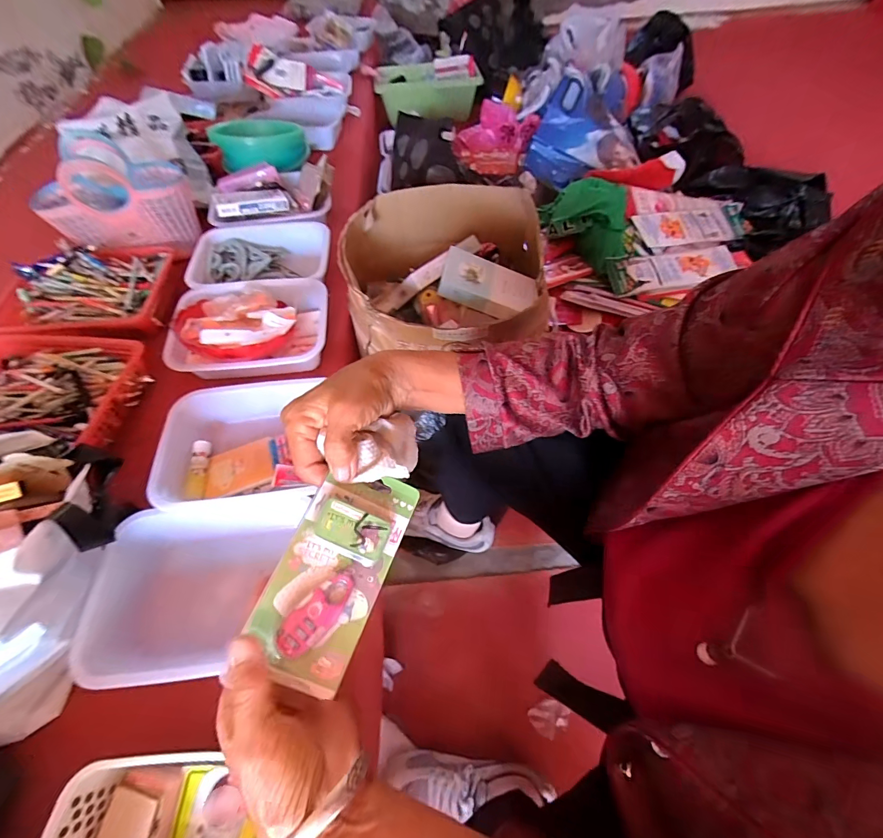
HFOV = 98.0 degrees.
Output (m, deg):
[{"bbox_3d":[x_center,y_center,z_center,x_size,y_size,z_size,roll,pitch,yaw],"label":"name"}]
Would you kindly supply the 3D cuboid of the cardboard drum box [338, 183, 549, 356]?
[{"bbox_3d":[-0.004,-0.275,0.767,0.380,0.185,0.386,5,59,6],"label":"cardboard drum box"}]

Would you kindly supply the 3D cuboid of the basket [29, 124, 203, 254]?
[{"bbox_3d":[-0.723,-0.491,0.857,0.299,0.199,0.150,-22,60,-10],"label":"basket"}]

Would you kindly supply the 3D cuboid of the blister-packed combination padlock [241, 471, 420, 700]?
[{"bbox_3d":[-0.071,0.100,0.257,0.069,0.015,0.137,27,70,-8],"label":"blister-packed combination padlock"}]

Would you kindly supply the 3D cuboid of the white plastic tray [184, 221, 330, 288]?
[{"bbox_3d":[-0.402,-0.350,0.874,0.301,0.073,0.226,-10,58,-4],"label":"white plastic tray"}]

